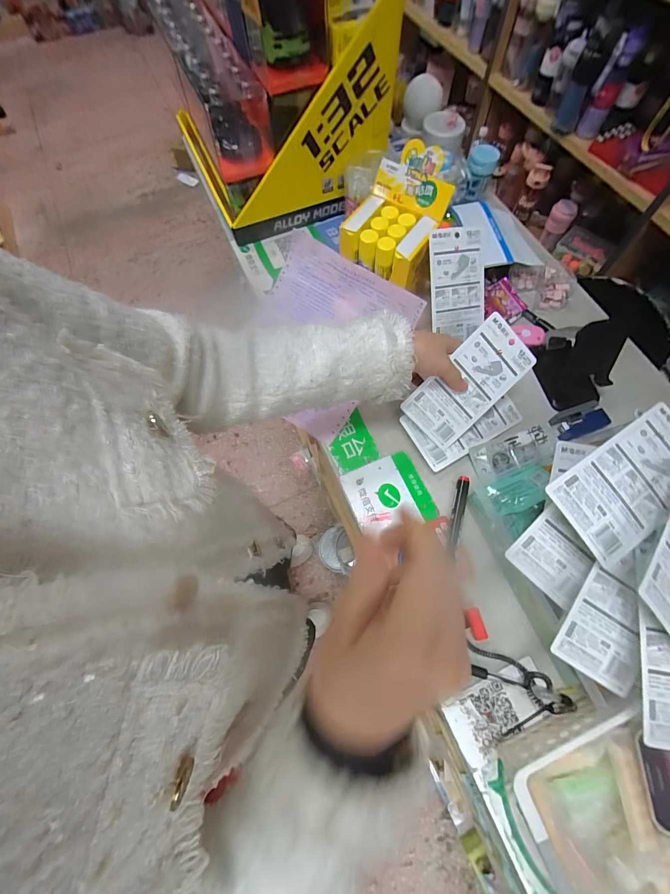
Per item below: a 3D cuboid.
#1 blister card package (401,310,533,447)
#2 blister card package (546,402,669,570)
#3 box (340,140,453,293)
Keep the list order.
[{"bbox_3d":[0.170,-0.076,0.449,0.159,0.008,0.092,-45,104,6],"label":"blister card package"},{"bbox_3d":[0.279,0.030,0.332,0.157,0.017,0.082,-33,71,-11],"label":"blister card package"},{"bbox_3d":[0.088,-0.327,0.499,0.112,0.094,0.134,32,72,14],"label":"box"}]

